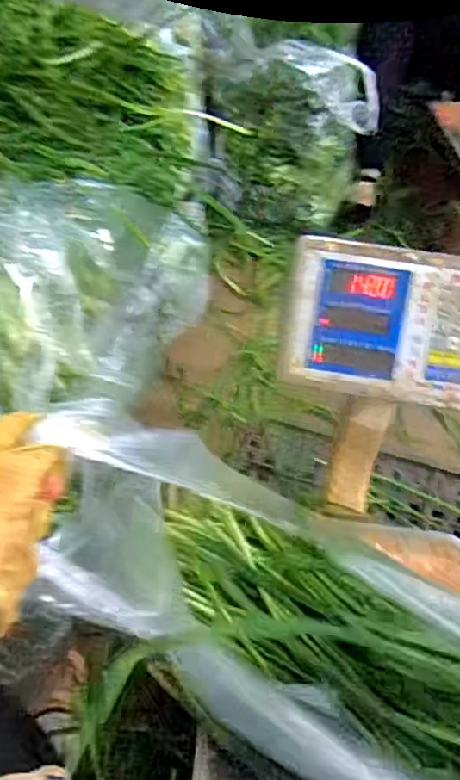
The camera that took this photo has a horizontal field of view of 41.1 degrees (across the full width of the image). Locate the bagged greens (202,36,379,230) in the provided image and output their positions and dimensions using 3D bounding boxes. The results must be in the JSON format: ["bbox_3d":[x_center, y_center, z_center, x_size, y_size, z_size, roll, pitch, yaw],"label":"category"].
[{"bbox_3d":[0.137,-0.583,1.408,0.341,0.365,0.212,1,48,-4],"label":"bagged greens"}]

